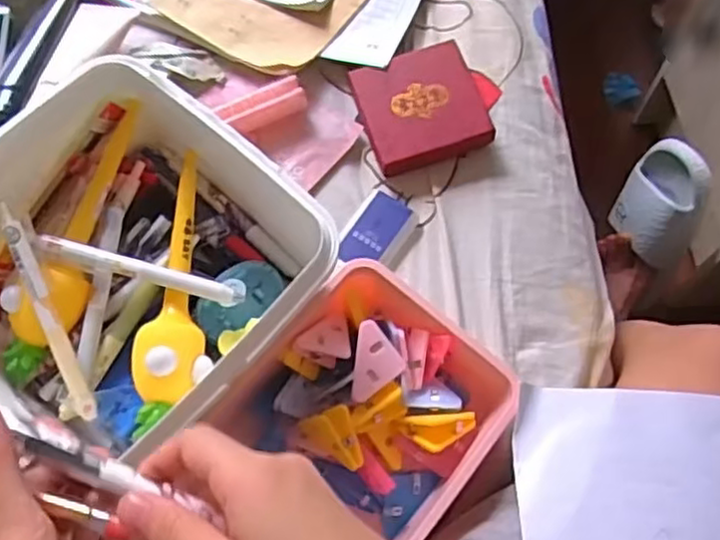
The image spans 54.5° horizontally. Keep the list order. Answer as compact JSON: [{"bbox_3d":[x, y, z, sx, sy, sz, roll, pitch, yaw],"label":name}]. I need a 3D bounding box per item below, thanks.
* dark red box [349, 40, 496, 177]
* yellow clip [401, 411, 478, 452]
[{"bbox_3d":[0.046,-0.122,0.533,0.087,0.028,0.086,-17,68,-5],"label":"dark red box"},{"bbox_3d":[0.051,0.105,0.446,0.044,0.023,0.024,-2,68,1],"label":"yellow clip"}]

